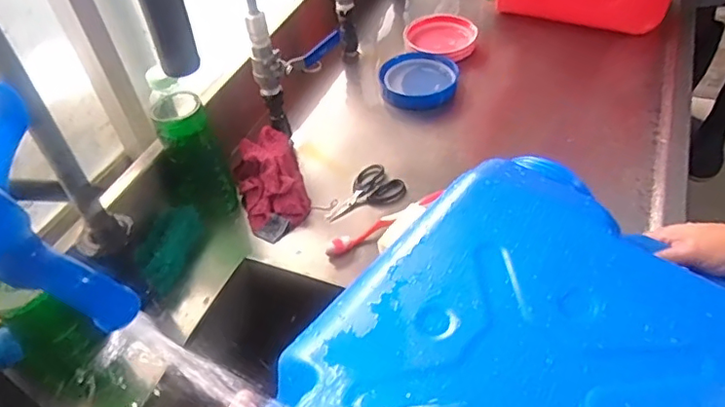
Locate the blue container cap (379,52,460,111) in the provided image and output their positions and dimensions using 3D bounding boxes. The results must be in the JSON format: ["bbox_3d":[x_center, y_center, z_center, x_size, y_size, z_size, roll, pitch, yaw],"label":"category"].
[{"bbox_3d":[0.089,-0.189,0.885,0.118,0.035,0.115,-4,46,4],"label":"blue container cap"}]

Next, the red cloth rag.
[{"bbox_3d":[-0.121,-0.029,0.742,0.083,0.056,0.158,-17,46,-9],"label":"red cloth rag"}]

